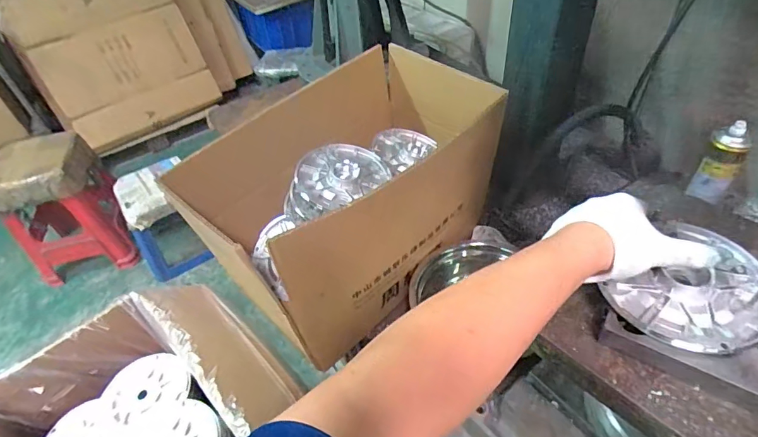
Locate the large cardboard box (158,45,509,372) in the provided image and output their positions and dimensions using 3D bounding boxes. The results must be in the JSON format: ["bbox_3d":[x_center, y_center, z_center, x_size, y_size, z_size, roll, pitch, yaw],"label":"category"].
[{"bbox_3d":[-0.041,-0.040,0.763,0.458,0.271,0.285,-38,52,-26],"label":"large cardboard box"}]

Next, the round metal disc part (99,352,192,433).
[{"bbox_3d":[-0.366,0.269,0.698,0.134,0.014,0.124,-4,45,4],"label":"round metal disc part"}]

